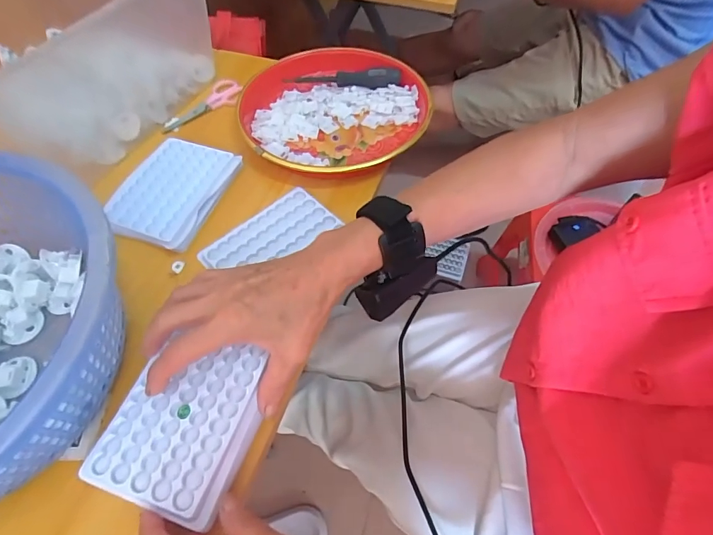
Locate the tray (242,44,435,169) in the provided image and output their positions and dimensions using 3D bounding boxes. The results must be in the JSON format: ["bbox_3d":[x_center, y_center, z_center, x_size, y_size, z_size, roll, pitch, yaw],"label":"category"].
[{"bbox_3d":[-0.025,-0.182,0.474,0.206,0.031,0.209,0,58,0],"label":"tray"}]

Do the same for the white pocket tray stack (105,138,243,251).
[{"bbox_3d":[-0.186,-0.077,0.416,0.093,0.020,0.123,15,60,9],"label":"white pocket tray stack"}]

